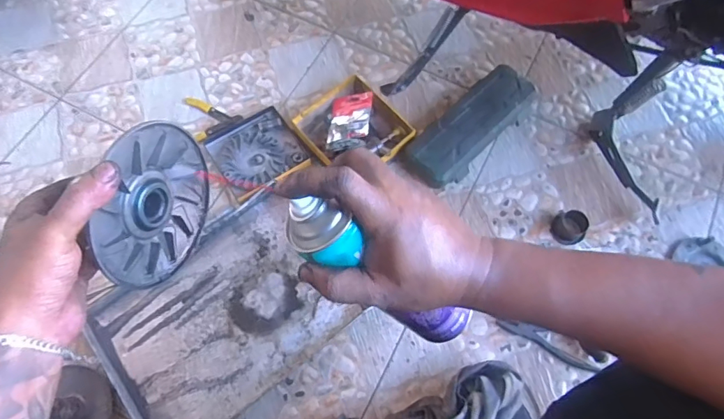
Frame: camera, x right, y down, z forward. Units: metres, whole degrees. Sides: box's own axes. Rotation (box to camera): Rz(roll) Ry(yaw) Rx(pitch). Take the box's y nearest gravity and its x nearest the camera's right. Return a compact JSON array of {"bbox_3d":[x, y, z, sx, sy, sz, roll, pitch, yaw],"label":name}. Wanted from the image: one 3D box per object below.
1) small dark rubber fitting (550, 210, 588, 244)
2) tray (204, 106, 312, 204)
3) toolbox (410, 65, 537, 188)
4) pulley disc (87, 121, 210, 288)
[{"bbox_3d":[0.364,0.032,0.837,0.053,0.032,0.053,0,67,0],"label":"small dark rubber fitting"},{"bbox_3d":[-0.197,-0.107,0.894,0.152,0.027,0.153,-31,71,-13],"label":"tray"},{"bbox_3d":[0.209,-0.160,0.904,0.111,0.061,0.292,40,73,15],"label":"toolbox"},{"bbox_3d":[-0.169,-0.003,0.395,0.027,0.120,0.129,15,68,6],"label":"pulley disc"}]

